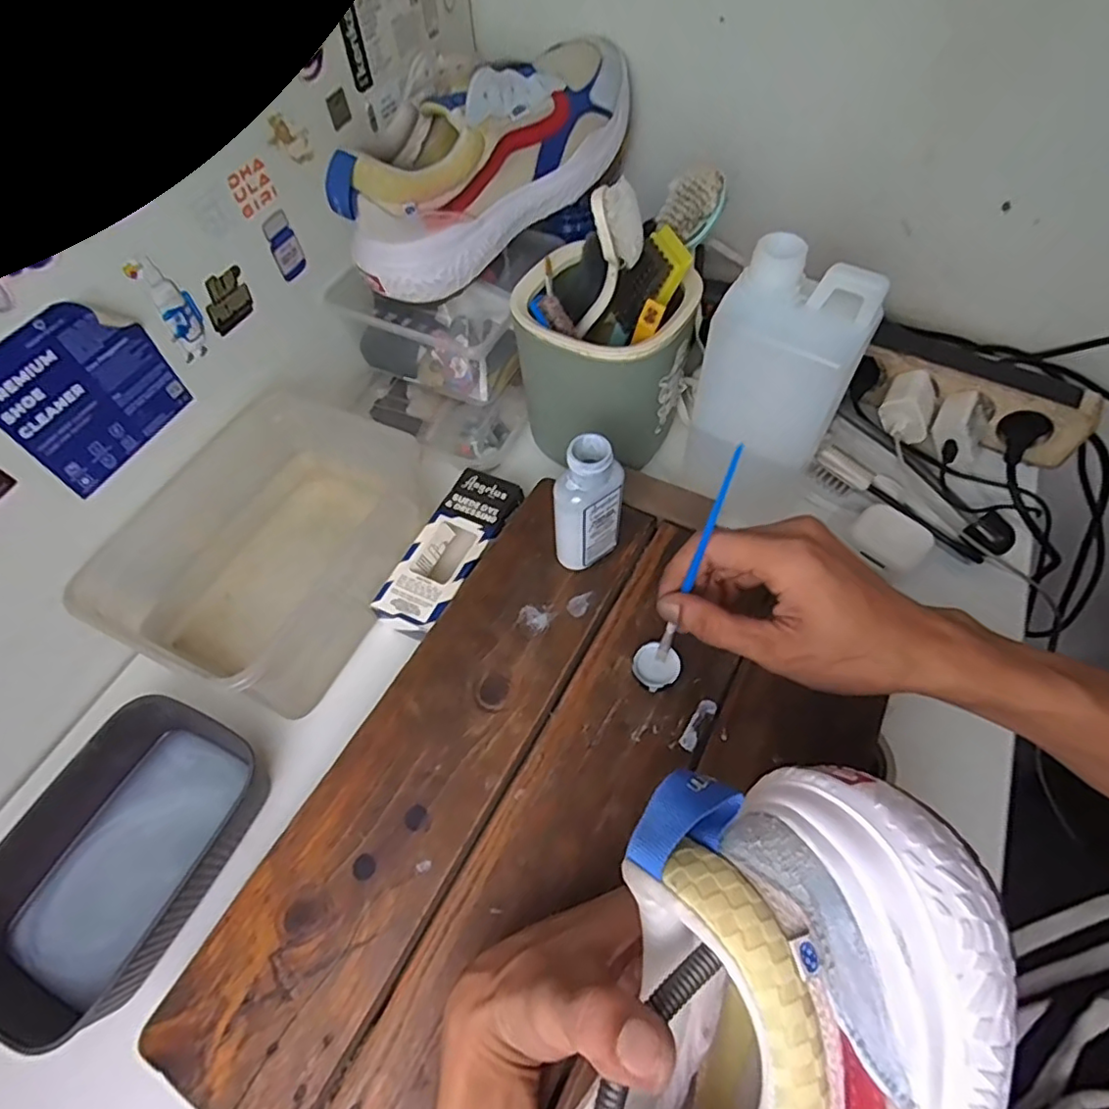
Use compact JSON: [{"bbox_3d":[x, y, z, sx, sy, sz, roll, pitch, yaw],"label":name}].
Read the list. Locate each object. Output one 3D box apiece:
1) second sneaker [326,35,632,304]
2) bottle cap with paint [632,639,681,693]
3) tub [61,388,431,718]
[{"bbox_3d":[-0.044,-0.322,0.487,0.291,0.093,0.095,-40,65,-19],"label":"second sneaker"},{"bbox_3d":[0.065,0.071,0.390,0.028,0.013,0.029,-1,59,2],"label":"bottle cap with paint"},{"bbox_3d":[-0.202,-0.011,0.460,0.165,0.093,0.222,17,61,13],"label":"tub"}]

